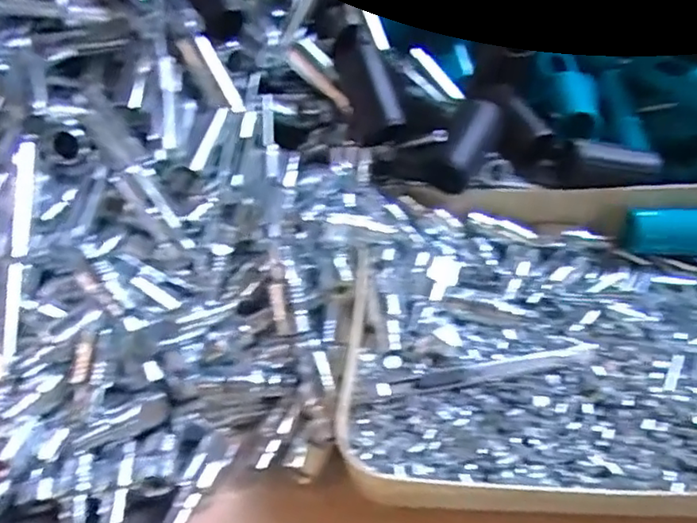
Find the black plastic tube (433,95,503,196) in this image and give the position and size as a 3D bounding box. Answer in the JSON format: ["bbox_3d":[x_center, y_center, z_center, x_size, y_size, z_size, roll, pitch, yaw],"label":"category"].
[{"bbox_3d":[0.079,-0.078,0.421,0.026,0.020,0.071,20,70,24],"label":"black plastic tube"}]

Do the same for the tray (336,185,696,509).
[{"bbox_3d":[0.165,0.039,0.369,0.323,0.044,0.231,0,44,6],"label":"tray"}]

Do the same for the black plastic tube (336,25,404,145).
[{"bbox_3d":[0.010,-0.127,0.439,0.031,0.033,0.091,-14,72,-8],"label":"black plastic tube"}]

